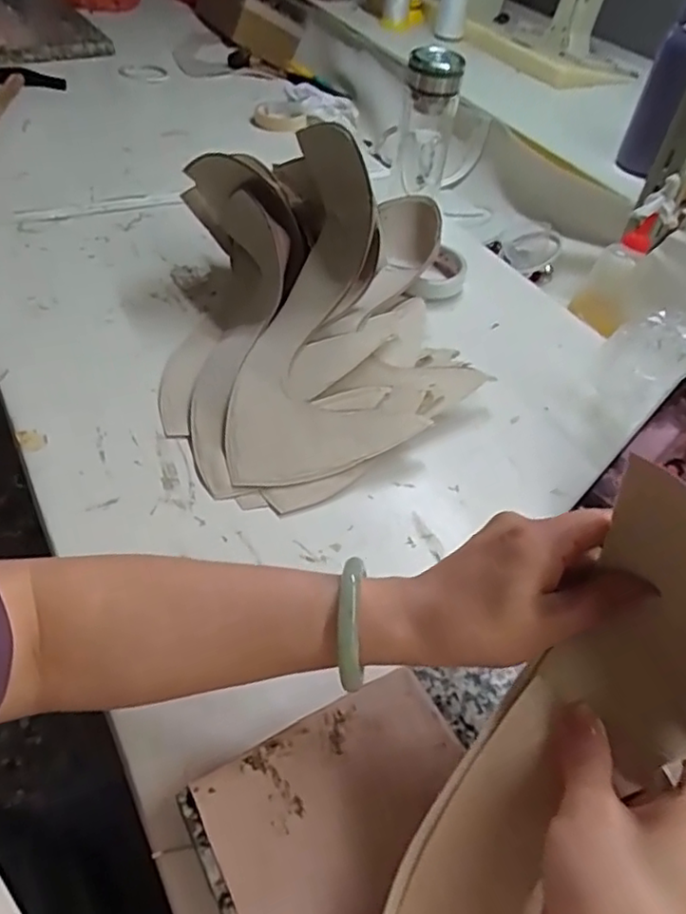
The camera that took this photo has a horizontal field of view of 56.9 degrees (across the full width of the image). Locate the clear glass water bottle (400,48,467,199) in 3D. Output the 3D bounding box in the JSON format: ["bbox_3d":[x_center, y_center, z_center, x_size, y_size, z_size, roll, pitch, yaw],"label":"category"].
[{"bbox_3d":[0.108,-0.418,0.802,0.060,0.173,0.064,12,47,5],"label":"clear glass water bottle"}]

